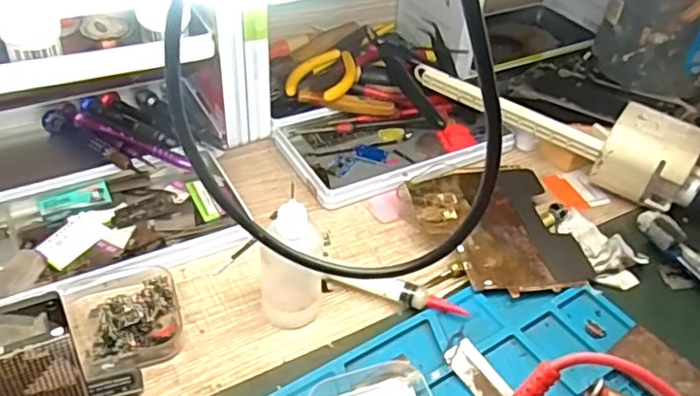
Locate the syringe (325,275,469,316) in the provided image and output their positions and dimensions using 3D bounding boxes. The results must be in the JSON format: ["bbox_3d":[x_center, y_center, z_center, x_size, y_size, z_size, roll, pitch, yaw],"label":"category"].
[{"bbox_3d":[0.028,0.057,0.377,0.085,0.013,0.012,13,41,9],"label":"syringe"}]

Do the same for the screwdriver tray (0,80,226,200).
[{"bbox_3d":[-0.198,-0.051,0.472,0.181,0.030,0.119,-11,43,-18],"label":"screwdriver tray"}]

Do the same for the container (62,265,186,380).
[{"bbox_3d":[-0.128,0.065,0.353,0.058,0.021,0.063,-14,44,-21],"label":"container"}]

